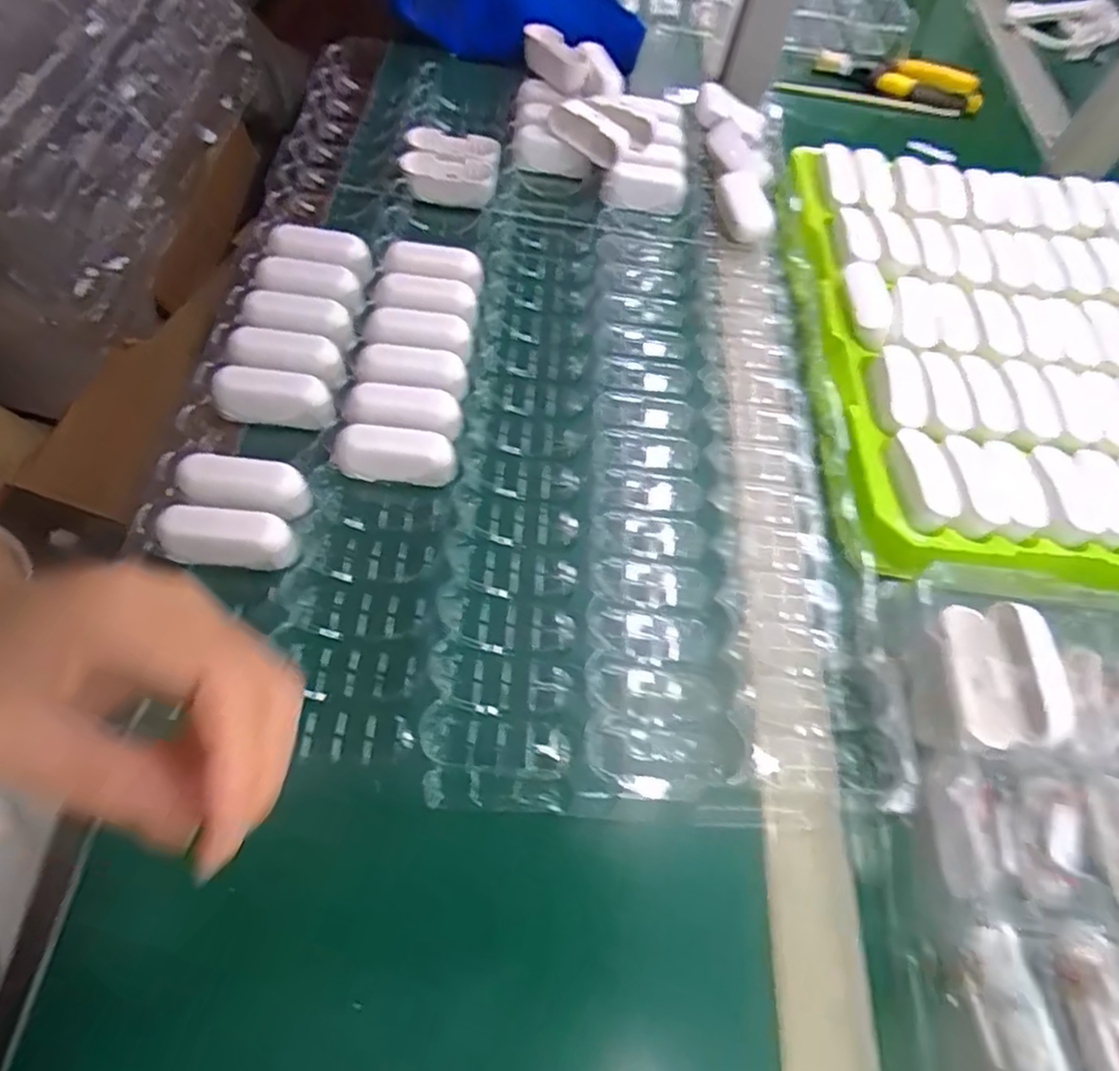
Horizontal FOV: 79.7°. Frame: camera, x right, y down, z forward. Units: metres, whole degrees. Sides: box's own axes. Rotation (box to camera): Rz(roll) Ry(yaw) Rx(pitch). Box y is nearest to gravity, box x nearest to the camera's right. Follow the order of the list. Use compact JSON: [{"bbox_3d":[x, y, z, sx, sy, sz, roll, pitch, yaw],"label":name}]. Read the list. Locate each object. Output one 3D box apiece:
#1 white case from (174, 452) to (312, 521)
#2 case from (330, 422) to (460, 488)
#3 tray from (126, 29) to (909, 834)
[{"bbox_3d":[-0.165,-0.026,0.350,0.065,0.015,0.027,11,59,-14],"label":"white case"},{"bbox_3d":[-0.092,-0.043,0.380,0.066,0.030,0.023,5,60,-6],"label":"case"},{"bbox_3d":[-0.013,-0.133,0.441,0.377,0.044,0.585,4,60,-6],"label":"tray"}]

